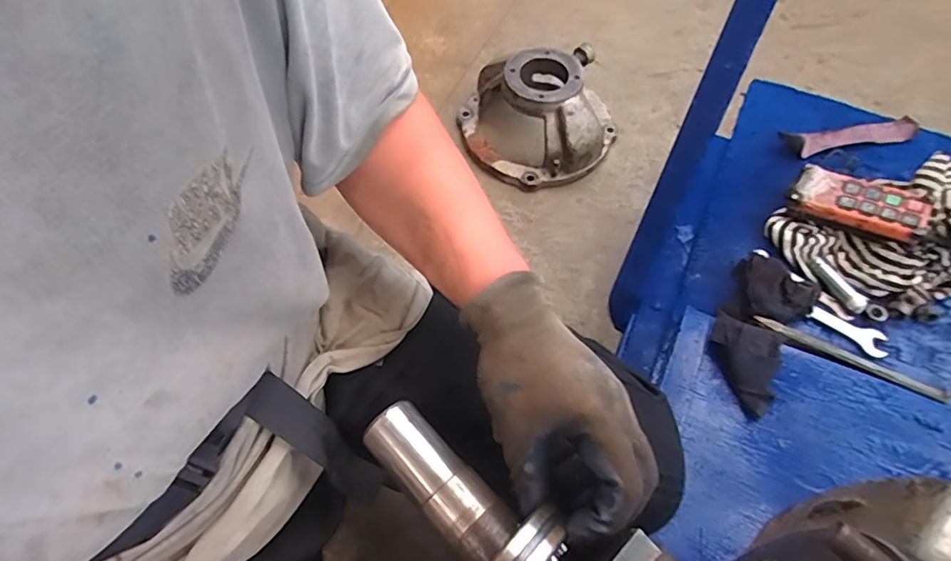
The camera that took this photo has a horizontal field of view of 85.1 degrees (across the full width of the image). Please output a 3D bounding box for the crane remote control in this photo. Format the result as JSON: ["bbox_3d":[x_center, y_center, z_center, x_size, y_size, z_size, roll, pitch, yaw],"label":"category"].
[{"bbox_3d":[0.527,-0.106,0.717,0.157,0.034,0.069,26,64,14],"label":"crane remote control"}]

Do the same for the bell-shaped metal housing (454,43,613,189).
[{"bbox_3d":[0.154,-0.349,1.072,0.276,0.155,0.286,14,61,8],"label":"bell-shaped metal housing"}]

